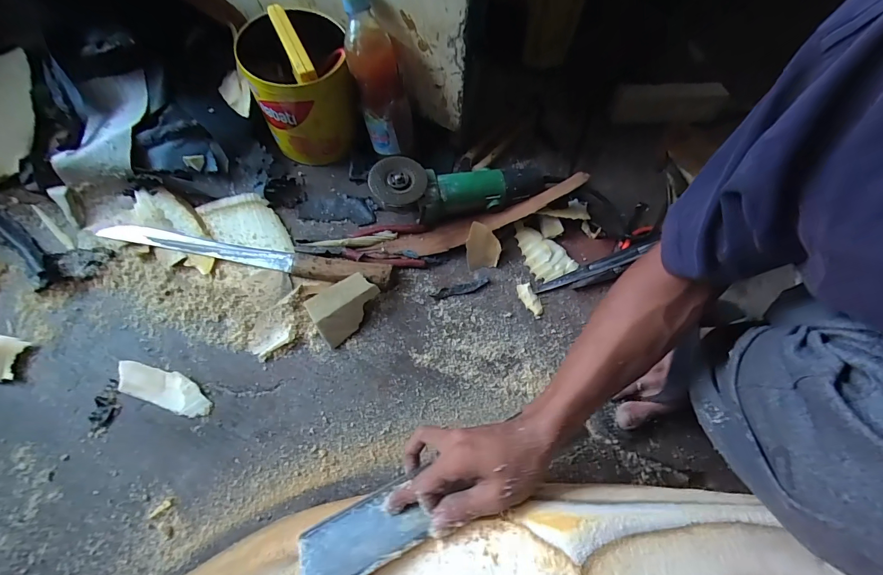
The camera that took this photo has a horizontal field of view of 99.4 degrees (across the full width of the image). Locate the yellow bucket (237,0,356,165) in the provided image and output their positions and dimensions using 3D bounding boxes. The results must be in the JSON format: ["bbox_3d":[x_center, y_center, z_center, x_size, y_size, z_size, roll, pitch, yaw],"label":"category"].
[{"bbox_3d":[-0.211,-0.300,0.584,0.141,0.172,0.141,-25,72,-12],"label":"yellow bucket"}]

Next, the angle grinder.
[{"bbox_3d":[0.037,-0.148,0.579,0.282,0.086,0.074,-5,70,-5],"label":"angle grinder"}]

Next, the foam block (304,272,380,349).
[{"bbox_3d":[-0.133,0.028,0.528,0.093,0.037,0.067,-33,73,-15],"label":"foam block"}]

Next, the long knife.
[{"bbox_3d":[-0.286,-0.048,0.550,0.424,0.022,0.038,8,68,0],"label":"long knife"}]

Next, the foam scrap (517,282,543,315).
[{"bbox_3d":[0.135,0.017,0.569,0.024,0.004,0.052,-25,72,-12],"label":"foam scrap"}]

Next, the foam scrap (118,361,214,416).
[{"bbox_3d":[-0.363,0.132,0.491,0.132,0.009,0.042,19,68,4],"label":"foam scrap"}]

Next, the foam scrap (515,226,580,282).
[{"bbox_3d":[0.158,-0.056,0.586,0.067,0.010,0.094,-30,73,-14],"label":"foam scrap"}]

